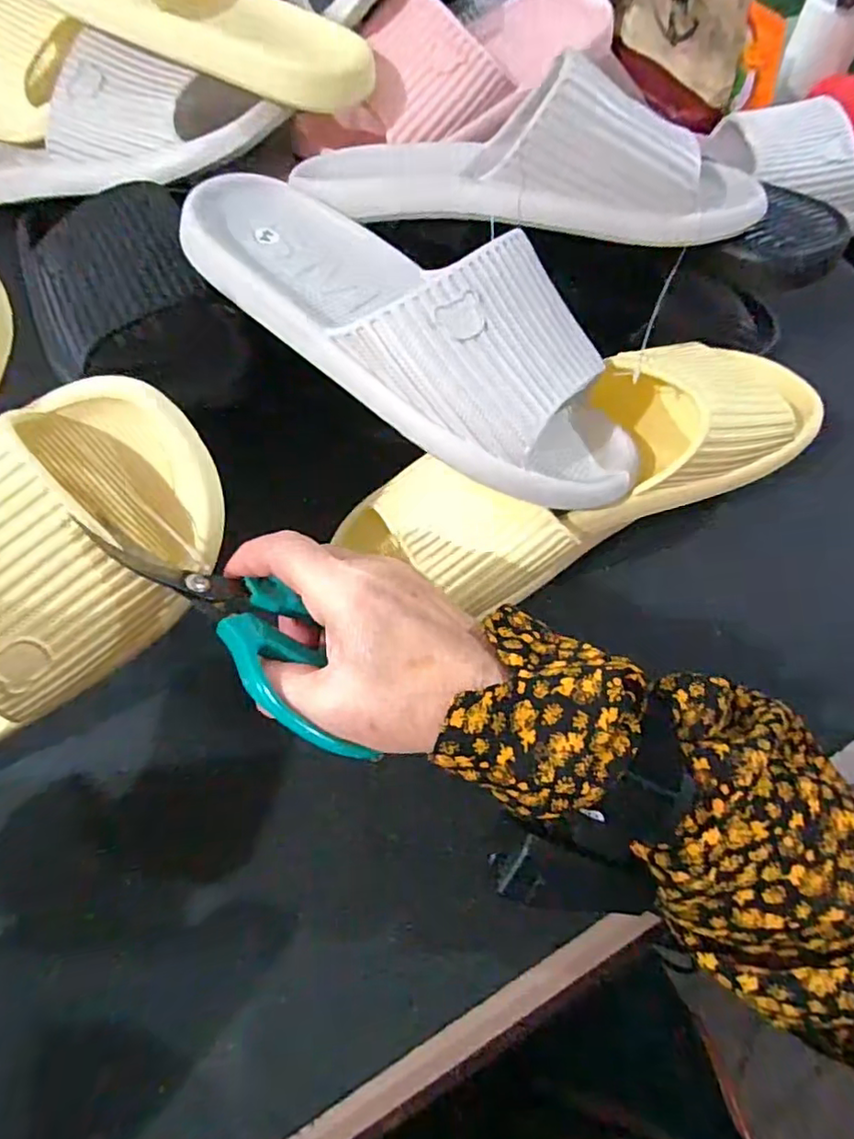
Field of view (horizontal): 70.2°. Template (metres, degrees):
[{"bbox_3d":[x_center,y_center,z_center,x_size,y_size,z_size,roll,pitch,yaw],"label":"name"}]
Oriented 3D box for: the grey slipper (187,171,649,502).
[{"bbox_3d":[-0.009,-0.125,0.321,0.271,0.077,0.111,31,66,12],"label":"grey slipper"}]

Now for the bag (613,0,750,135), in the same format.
[{"bbox_3d":[0.226,-0.518,0.577,0.039,0.163,0.182,-33,62,6],"label":"bag"}]

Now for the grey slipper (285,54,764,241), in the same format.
[{"bbox_3d":[0.061,-0.247,0.342,0.269,0.071,0.094,17,64,6],"label":"grey slipper"}]

